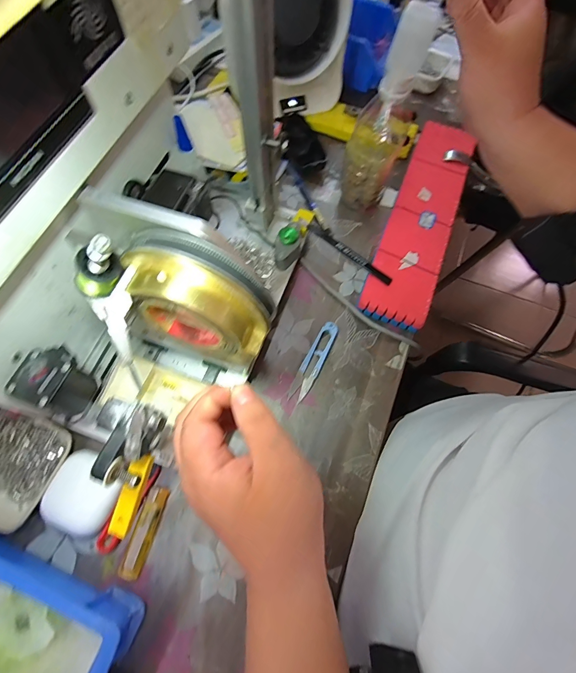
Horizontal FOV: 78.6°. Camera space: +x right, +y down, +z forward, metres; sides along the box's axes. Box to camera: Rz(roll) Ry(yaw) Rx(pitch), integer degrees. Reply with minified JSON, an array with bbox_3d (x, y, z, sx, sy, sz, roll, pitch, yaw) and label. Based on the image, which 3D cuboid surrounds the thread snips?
[{"bbox_3d":[0.031,0.028,0.409,0.023,0.011,0.101,27,68,10],"label":"thread snips"}]

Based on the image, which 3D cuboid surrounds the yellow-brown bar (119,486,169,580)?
[{"bbox_3d":[-0.138,0.186,0.338,0.019,0.012,0.078,13,67,4],"label":"yellow-brown bar"}]

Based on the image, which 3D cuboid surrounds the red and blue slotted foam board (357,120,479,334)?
[{"bbox_3d":[0.182,-0.163,0.475,0.079,0.018,0.329,21,70,7],"label":"red and blue slotted foam board"}]

